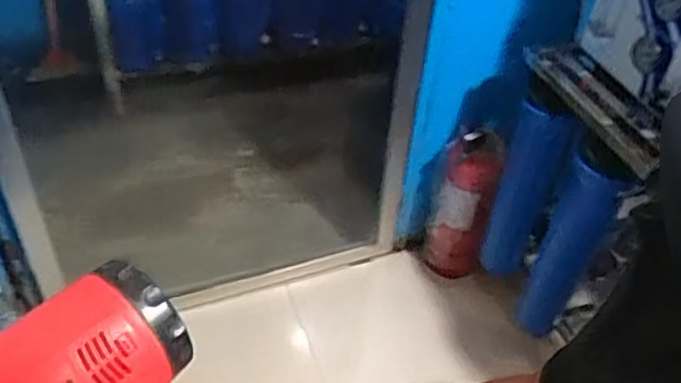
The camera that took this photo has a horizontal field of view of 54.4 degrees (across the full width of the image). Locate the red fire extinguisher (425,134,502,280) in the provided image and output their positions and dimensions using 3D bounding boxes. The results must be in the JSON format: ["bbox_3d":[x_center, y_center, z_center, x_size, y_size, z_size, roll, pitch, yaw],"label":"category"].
[{"bbox_3d":[0.310,0.041,1.685,0.148,0.432,0.128,14,43,9],"label":"red fire extinguisher"}]

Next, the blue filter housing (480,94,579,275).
[{"bbox_3d":[0.426,0.007,1.513,0.130,0.463,0.113,21,45,16],"label":"blue filter housing"}]

